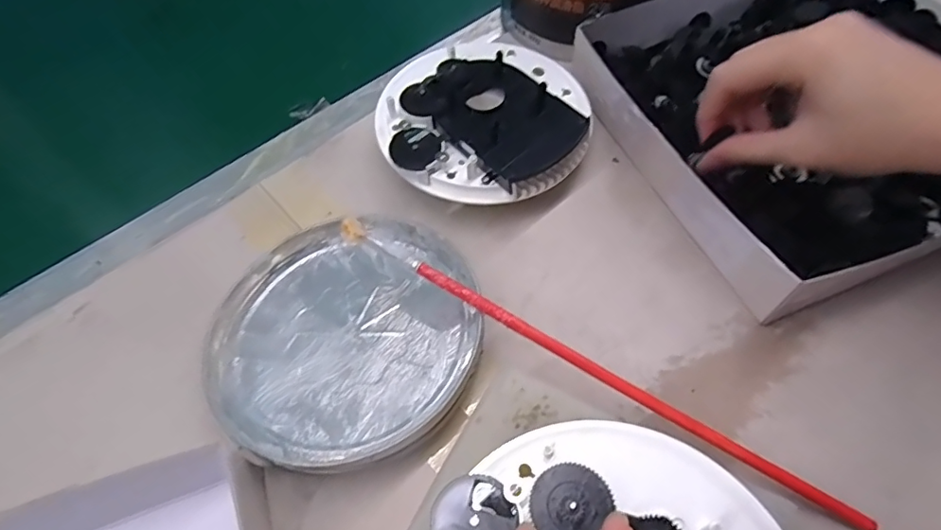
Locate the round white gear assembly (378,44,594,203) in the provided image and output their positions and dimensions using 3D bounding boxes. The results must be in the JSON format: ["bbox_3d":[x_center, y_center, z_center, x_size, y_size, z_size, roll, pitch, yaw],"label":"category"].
[{"bbox_3d":[0.009,-0.086,0.309,0.125,0.038,0.113,-16,58,-7],"label":"round white gear assembly"}]

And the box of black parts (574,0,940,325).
[{"bbox_3d":[0.195,-0.092,0.310,0.218,0.059,0.210,-21,59,-10],"label":"box of black parts"}]

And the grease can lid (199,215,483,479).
[{"bbox_3d":[-0.060,0.030,0.254,0.126,0.011,0.127,-4,54,5],"label":"grease can lid"}]

